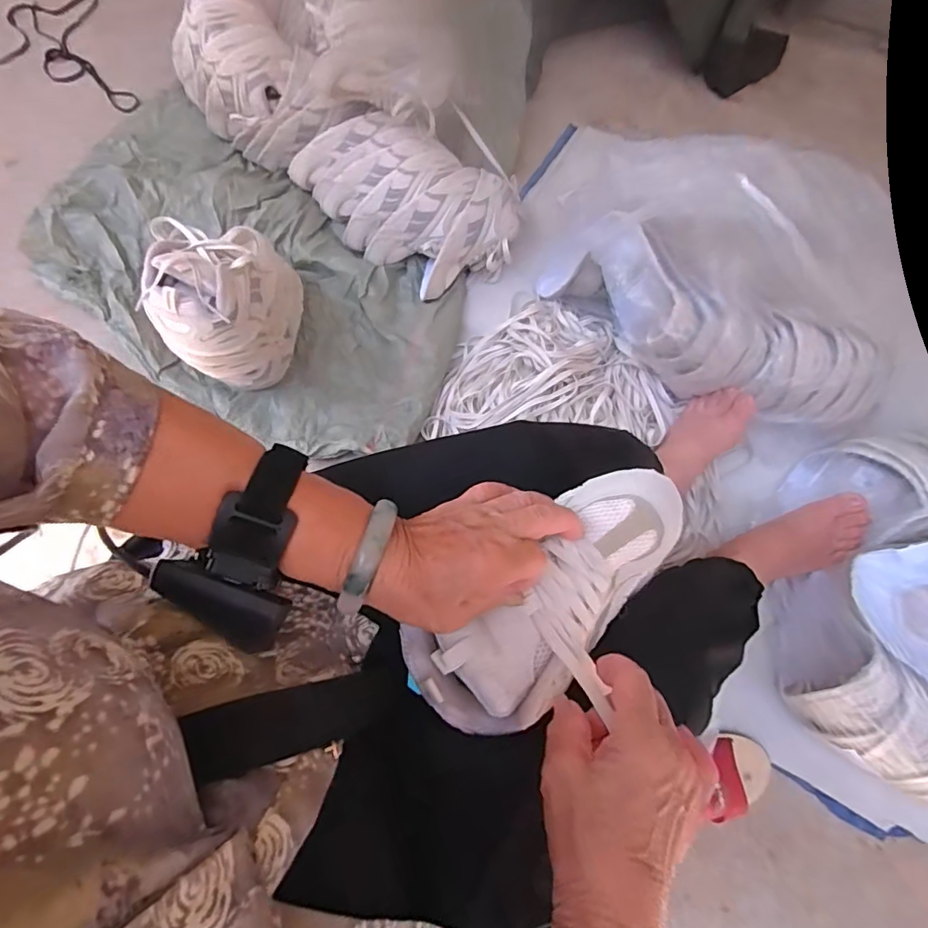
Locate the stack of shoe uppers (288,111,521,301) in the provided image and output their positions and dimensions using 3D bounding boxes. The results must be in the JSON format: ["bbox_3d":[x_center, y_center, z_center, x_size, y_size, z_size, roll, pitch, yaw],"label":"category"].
[{"bbox_3d":[-0.098,-0.415,0.854,0.361,0.124,0.194,30,73,10],"label":"stack of shoe uppers"}]

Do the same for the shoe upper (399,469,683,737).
[{"bbox_3d":[0.066,0.092,0.363,0.210,0.060,0.099,-43,76,-13],"label":"shoe upper"}]

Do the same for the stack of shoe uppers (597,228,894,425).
[{"bbox_3d":[0.351,-0.158,0.722,0.410,0.178,0.123,22,72,-5],"label":"stack of shoe uppers"}]

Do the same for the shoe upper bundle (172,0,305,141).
[{"bbox_3d":[-0.379,-0.684,0.901,0.221,0.174,0.300,-13,71,-5],"label":"shoe upper bundle"}]

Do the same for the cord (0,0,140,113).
[{"bbox_3d":[-0.716,-0.794,1.031,0.351,0.032,0.210,22,72,7],"label":"cord"}]

